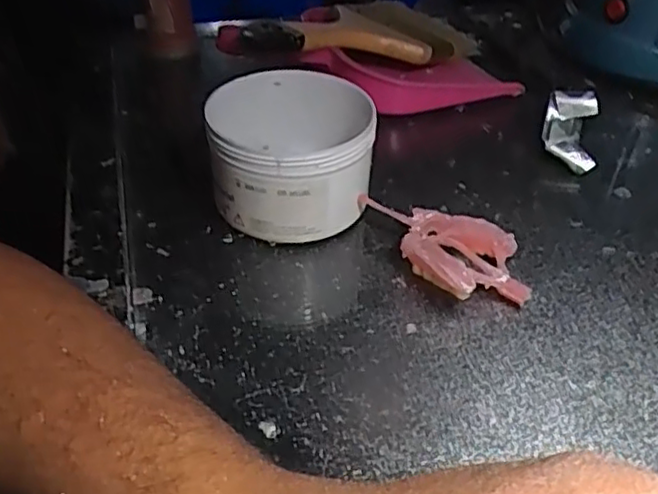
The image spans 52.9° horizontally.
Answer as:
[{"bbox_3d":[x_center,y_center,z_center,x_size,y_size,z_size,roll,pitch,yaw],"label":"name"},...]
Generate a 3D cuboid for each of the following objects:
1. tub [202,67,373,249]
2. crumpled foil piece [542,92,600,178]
[{"bbox_3d":[-0.022,-0.053,0.377,0.089,0.063,0.098,1,40,-2],"label":"tub"},{"bbox_3d":[0.160,-0.076,0.440,0.032,0.028,0.066,12,41,10],"label":"crumpled foil piece"}]

